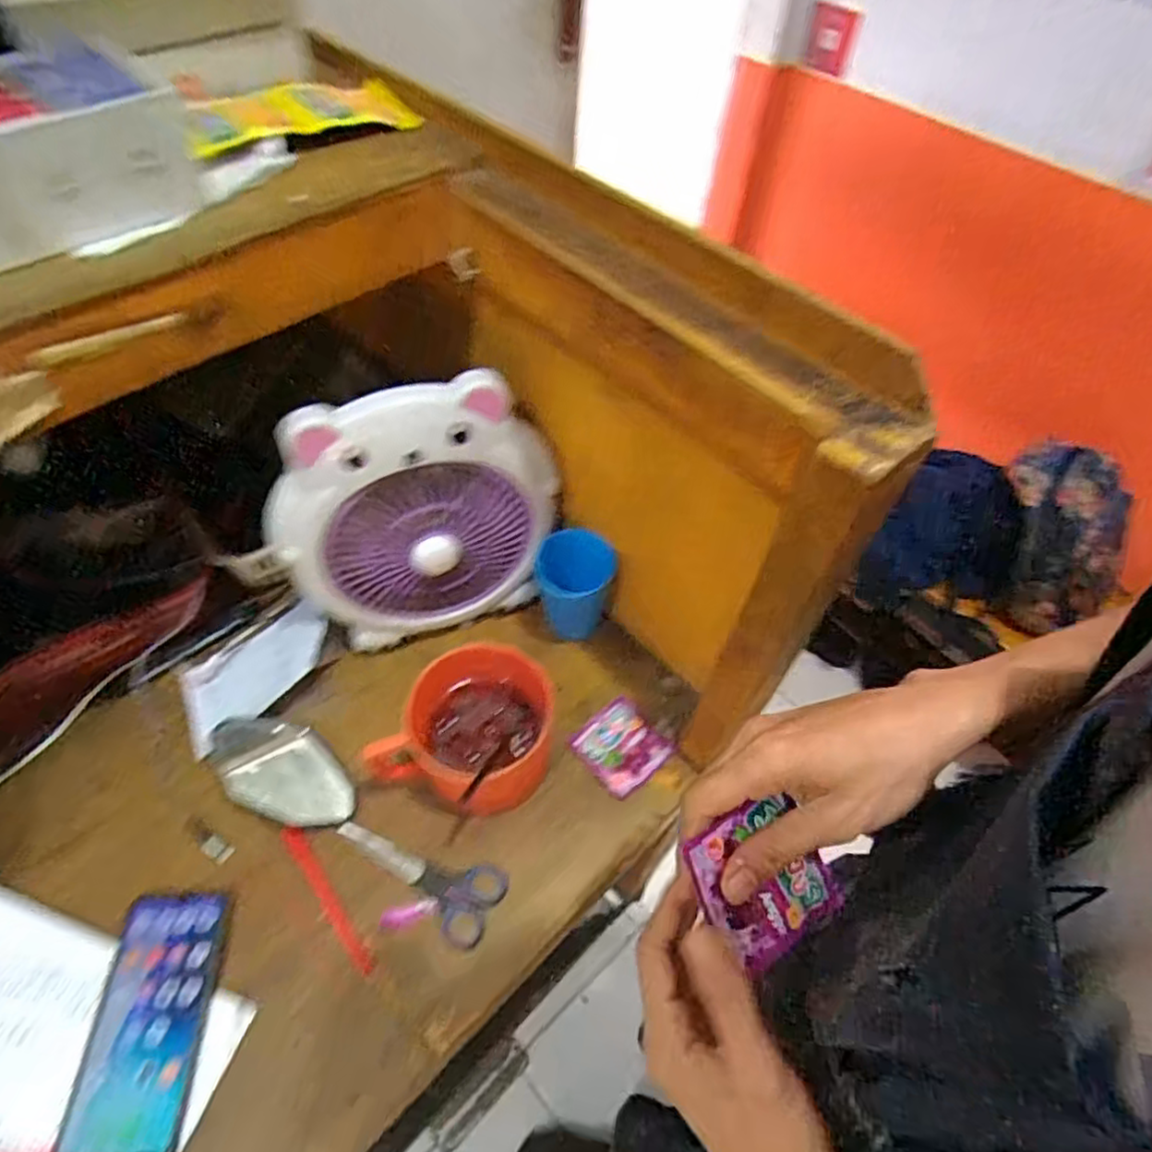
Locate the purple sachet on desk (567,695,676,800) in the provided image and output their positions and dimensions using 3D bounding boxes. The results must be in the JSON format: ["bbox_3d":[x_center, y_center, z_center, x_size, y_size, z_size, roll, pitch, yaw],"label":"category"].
[{"bbox_3d":[0.042,0.161,0.642,0.072,0.010,0.074,-37,62,-20],"label":"purple sachet on desk"}]

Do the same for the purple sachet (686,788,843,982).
[{"bbox_3d":[0.098,0.154,0.347,0.081,0.008,0.069,-17,82,-26],"label":"purple sachet"}]

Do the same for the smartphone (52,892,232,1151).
[{"bbox_3d":[-0.316,0.326,0.500,0.083,0.014,0.168,-2,54,-5],"label":"smartphone"}]

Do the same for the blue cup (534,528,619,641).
[{"bbox_3d":[-0.003,0.016,0.680,0.069,0.114,0.067,2,54,-3],"label":"blue cup"}]

